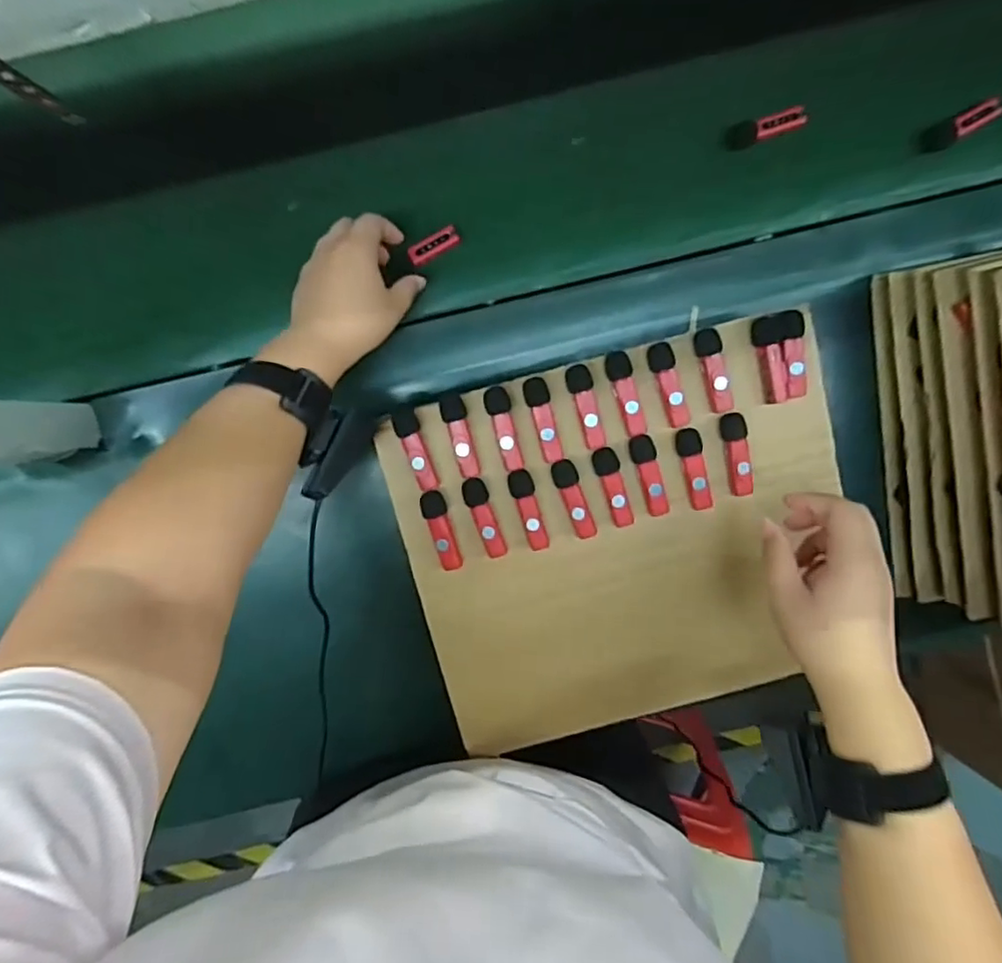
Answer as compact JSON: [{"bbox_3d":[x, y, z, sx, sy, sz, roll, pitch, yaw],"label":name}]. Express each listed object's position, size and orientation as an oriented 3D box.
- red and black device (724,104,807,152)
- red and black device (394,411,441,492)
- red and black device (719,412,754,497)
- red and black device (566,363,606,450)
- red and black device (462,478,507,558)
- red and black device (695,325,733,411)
[{"bbox_3d":[0.223,-0.299,0.517,0.064,0.014,0.020,-19,95,1],"label":"red and black device"},{"bbox_3d":[-0.065,-0.022,0.469,0.018,0.008,0.064,-17,95,1],"label":"red and black device"},{"bbox_3d":[0.185,-0.021,0.477,0.018,0.009,0.065,-10,95,0],"label":"red and black device"},{"bbox_3d":[0.066,-0.057,0.469,0.019,0.008,0.065,-14,95,0],"label":"red and black device"},{"bbox_3d":[-0.013,0.030,0.479,0.020,0.009,0.066,-17,95,1],"label":"red and black device"},{"bbox_3d":[0.164,-0.084,0.464,0.019,0.011,0.063,-18,95,1],"label":"red and black device"}]

